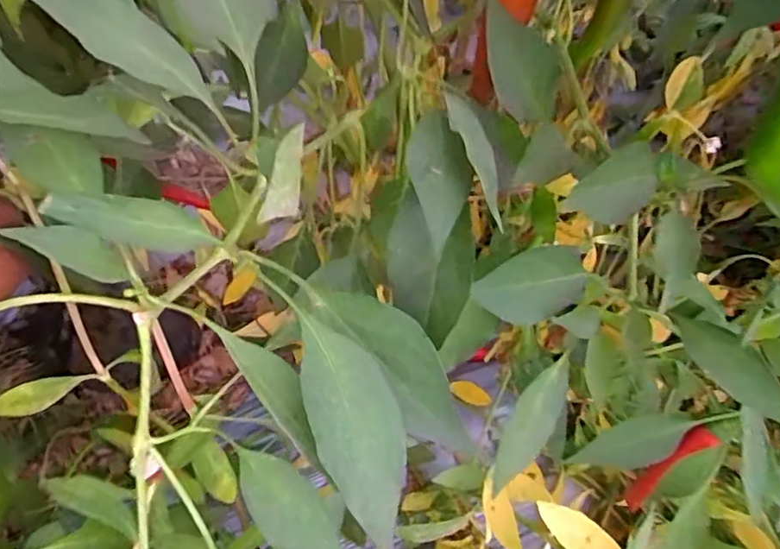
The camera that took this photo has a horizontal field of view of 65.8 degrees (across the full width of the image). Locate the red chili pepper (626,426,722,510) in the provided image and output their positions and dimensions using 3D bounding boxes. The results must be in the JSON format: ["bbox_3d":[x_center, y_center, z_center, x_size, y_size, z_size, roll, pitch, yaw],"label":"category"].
[{"bbox_3d":[0.142,0.101,0.311,0.012,0.061,0.013,43,24,17],"label":"red chili pepper"}]

